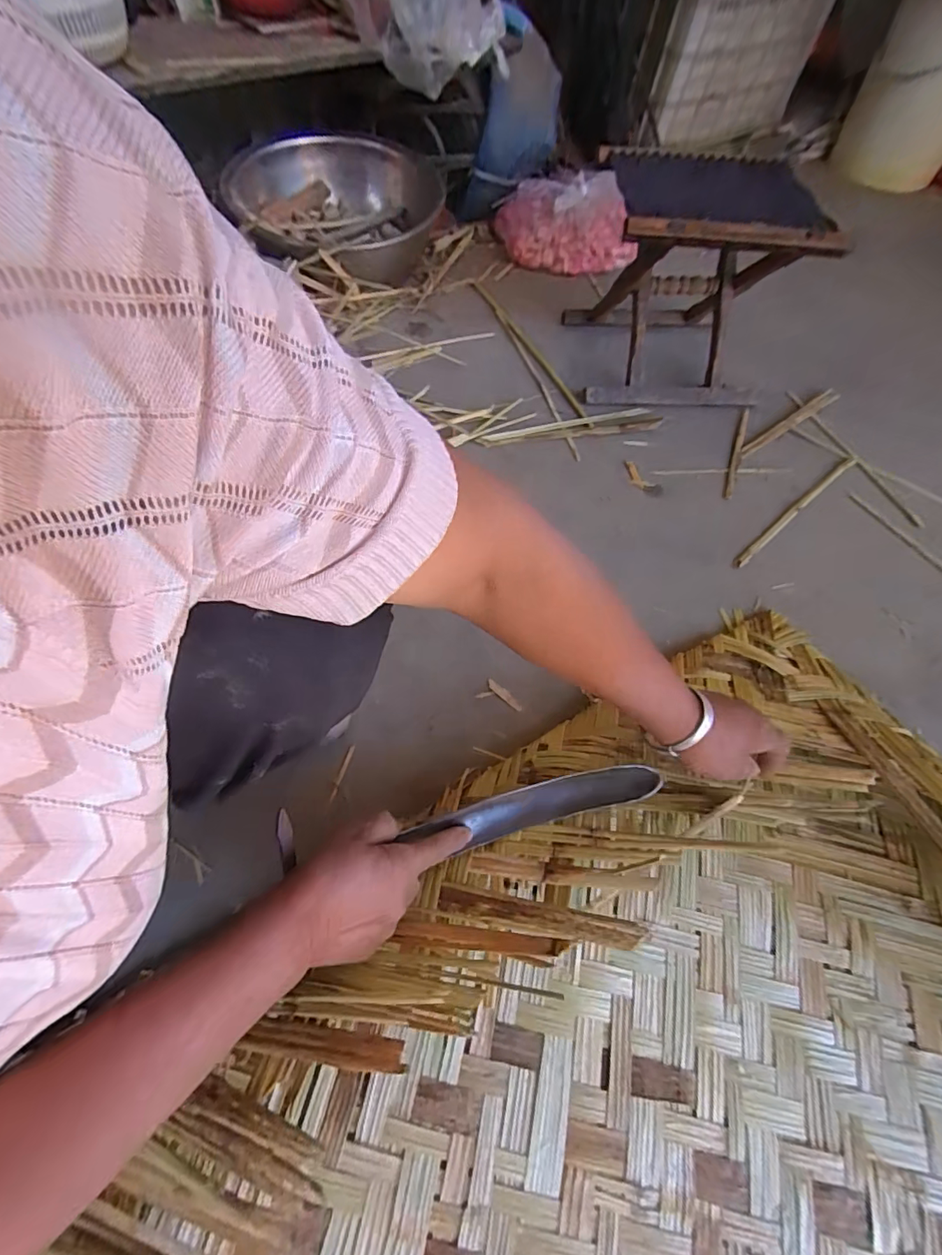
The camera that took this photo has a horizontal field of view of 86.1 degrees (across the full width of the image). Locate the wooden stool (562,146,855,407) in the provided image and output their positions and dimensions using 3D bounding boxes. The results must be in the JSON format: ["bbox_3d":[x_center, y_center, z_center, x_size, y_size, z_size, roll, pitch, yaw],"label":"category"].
[{"bbox_3d":[0.325,-0.529,0.779,0.278,0.258,0.247,-1,61,-4],"label":"wooden stool"}]

